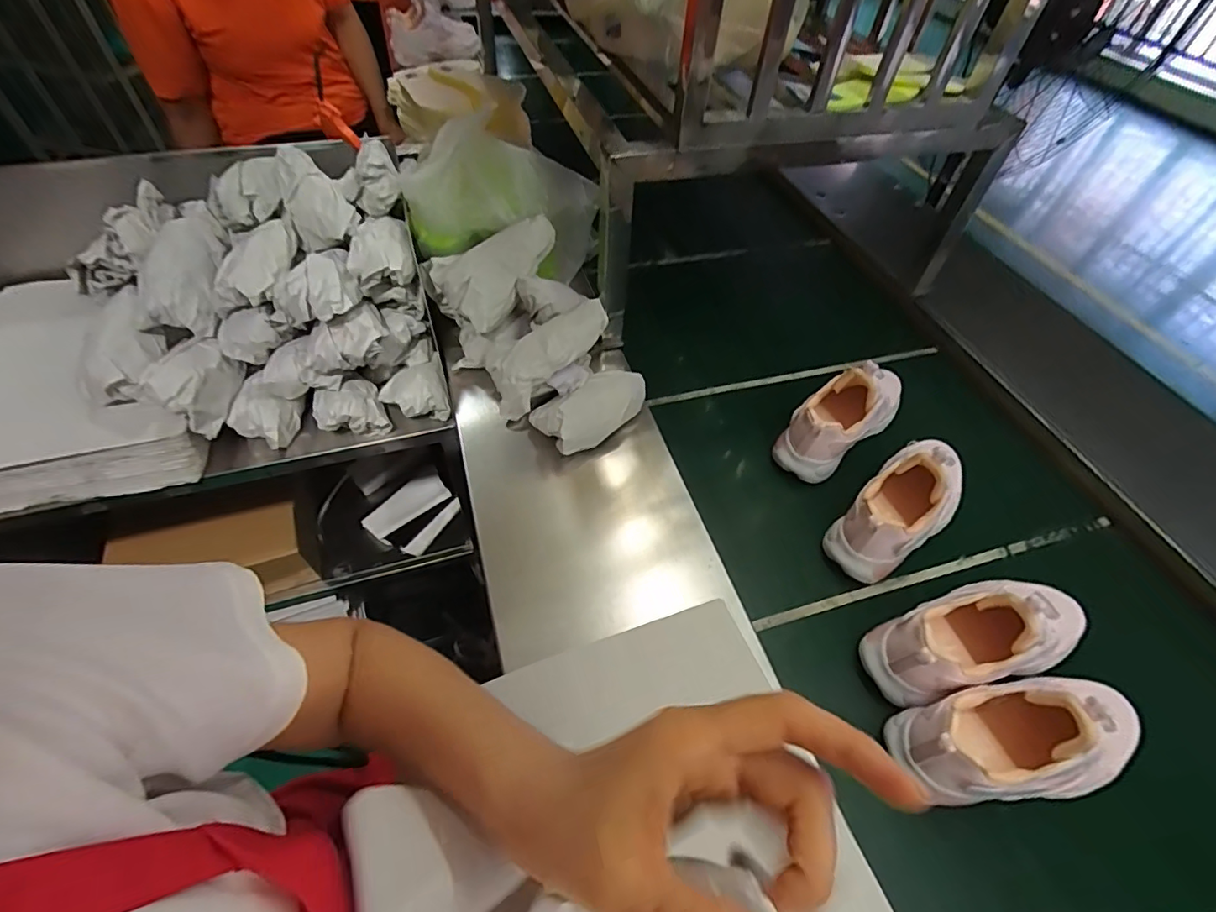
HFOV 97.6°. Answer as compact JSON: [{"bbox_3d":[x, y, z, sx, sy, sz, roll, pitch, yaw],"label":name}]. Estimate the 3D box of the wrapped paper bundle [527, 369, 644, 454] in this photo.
[{"bbox_3d":[-0.011,-0.059,0.645,0.150,0.046,0.070,-31,62,-23],"label":"wrapped paper bundle"}]

